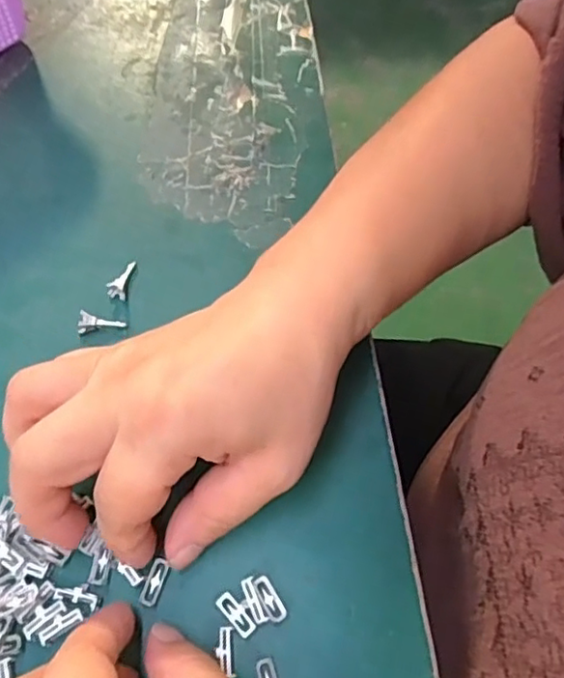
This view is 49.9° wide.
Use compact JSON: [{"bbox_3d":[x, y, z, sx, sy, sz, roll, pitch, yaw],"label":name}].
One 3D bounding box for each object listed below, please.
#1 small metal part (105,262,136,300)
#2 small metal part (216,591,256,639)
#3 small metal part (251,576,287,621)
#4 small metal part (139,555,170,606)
[{"bbox_3d":[-0.076,-0.029,0.287,0.008,0.008,0.020,9,64,4],"label":"small metal part"},{"bbox_3d":[-0.017,0.100,0.219,0.017,0.004,0.007,42,70,18],"label":"small metal part"},{"bbox_3d":[-0.005,0.095,0.223,0.007,0.004,0.017,-34,68,-16],"label":"small metal part"},{"bbox_3d":[-0.048,0.091,0.228,0.006,0.004,0.017,17,70,8],"label":"small metal part"}]

